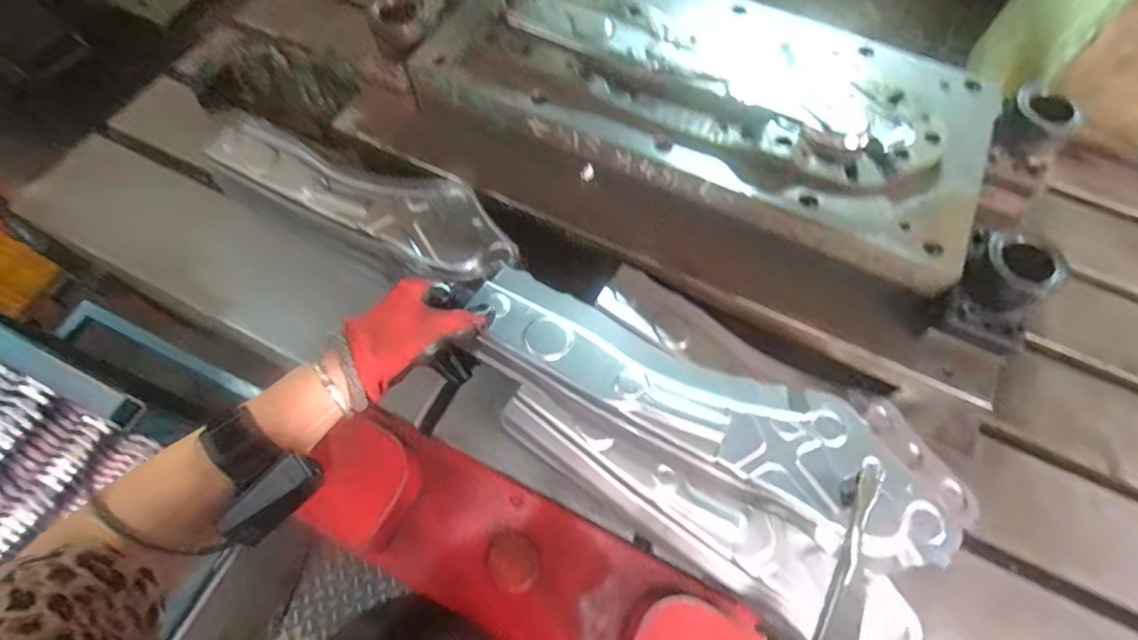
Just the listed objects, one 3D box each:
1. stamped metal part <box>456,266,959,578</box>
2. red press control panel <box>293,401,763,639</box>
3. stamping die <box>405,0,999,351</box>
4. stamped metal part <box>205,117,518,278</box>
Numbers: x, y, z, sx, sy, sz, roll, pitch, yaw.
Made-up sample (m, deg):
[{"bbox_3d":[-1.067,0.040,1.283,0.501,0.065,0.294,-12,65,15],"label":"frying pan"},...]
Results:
[{"bbox_3d":[0.111,0.067,0.463,0.424,0.025,0.104,26,68,9],"label":"stamped metal part"},{"bbox_3d":[-0.060,0.268,0.594,0.516,0.093,0.150,25,67,11],"label":"red press control panel"},{"bbox_3d":[0.148,-0.255,0.658,0.635,0.147,0.321,23,67,10],"label":"stamping die"},{"bbox_3d":[-0.251,-0.158,0.651,0.427,0.041,0.109,27,68,11],"label":"stamped metal part"}]

